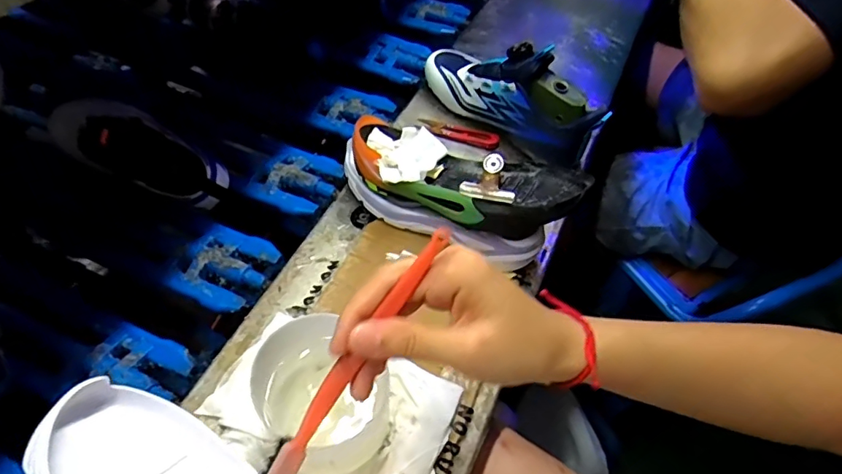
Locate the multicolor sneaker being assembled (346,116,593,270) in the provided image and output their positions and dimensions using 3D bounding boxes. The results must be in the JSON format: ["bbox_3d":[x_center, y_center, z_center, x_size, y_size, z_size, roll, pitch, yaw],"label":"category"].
[{"bbox_3d":[0.034,-0.055,0.529,0.236,0.083,0.100,25,57,13],"label":"multicolor sneaker being assembled"}]

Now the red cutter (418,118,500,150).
[{"bbox_3d":[0.044,-0.128,0.645,0.103,0.012,0.026,24,57,12],"label":"red cutter"}]

